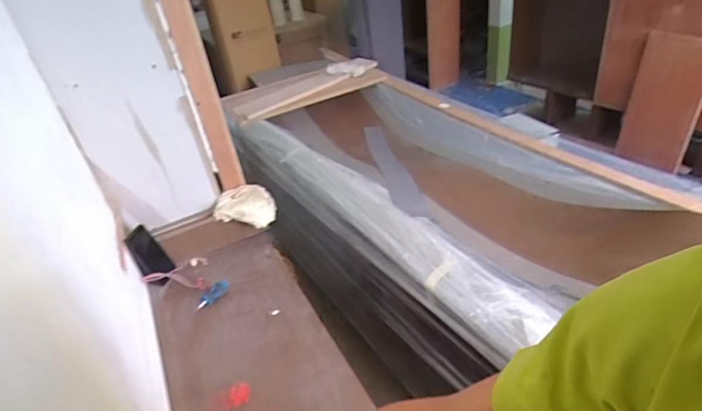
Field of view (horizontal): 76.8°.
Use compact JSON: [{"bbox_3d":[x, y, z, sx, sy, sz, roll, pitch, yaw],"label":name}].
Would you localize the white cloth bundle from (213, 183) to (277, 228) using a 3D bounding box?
[{"bbox_3d":[-0.292,-0.002,1.254,0.167,0.069,0.129,-1,34,13],"label":"white cloth bundle"}]

